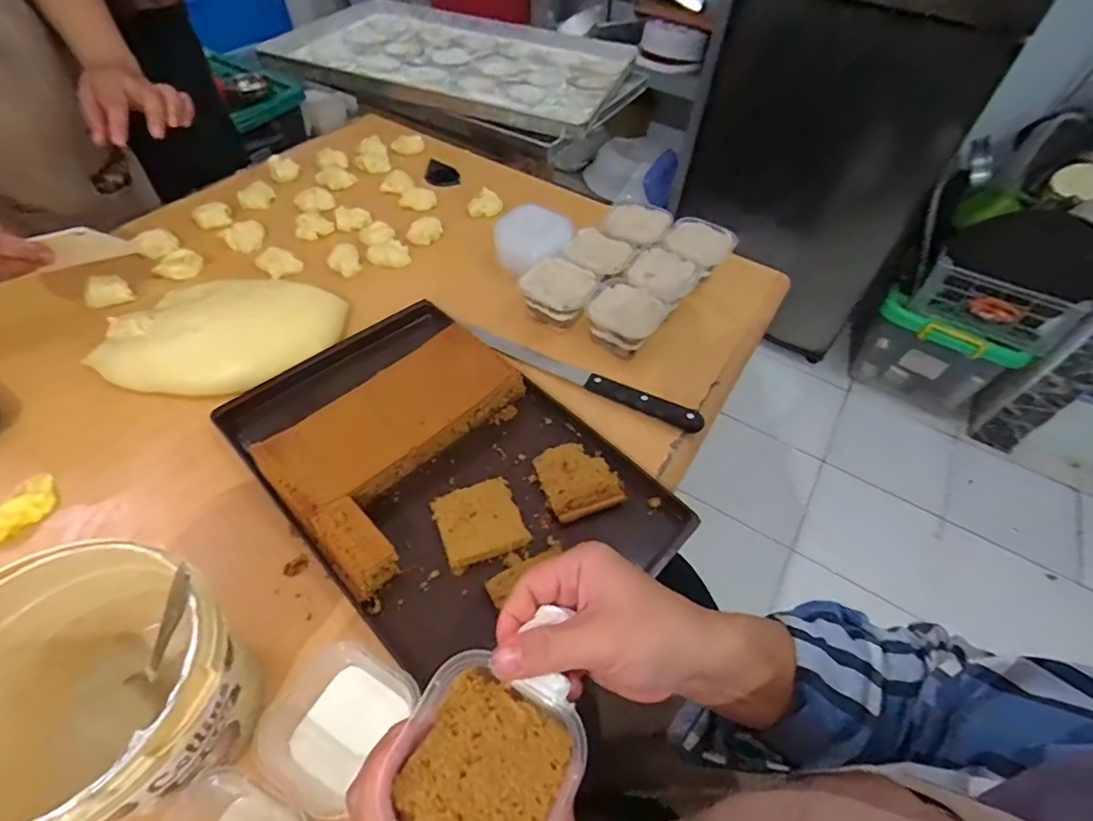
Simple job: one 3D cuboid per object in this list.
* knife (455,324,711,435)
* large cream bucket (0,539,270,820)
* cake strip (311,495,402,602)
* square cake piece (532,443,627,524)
[{"bbox_3d":[0.031,-0.037,0.527,0.259,0.018,0.024,24,54,14],"label":"knife"},{"bbox_3d":[-0.238,0.151,0.280,0.138,0.110,0.125,2,52,-3],"label":"large cream bucket"},{"bbox_3d":[-0.142,0.100,0.386,0.065,0.036,0.039,39,59,23],"label":"cake strip"},{"bbox_3d":[0.029,0.059,0.451,0.063,0.018,0.067,-14,54,-14],"label":"square cake piece"}]

